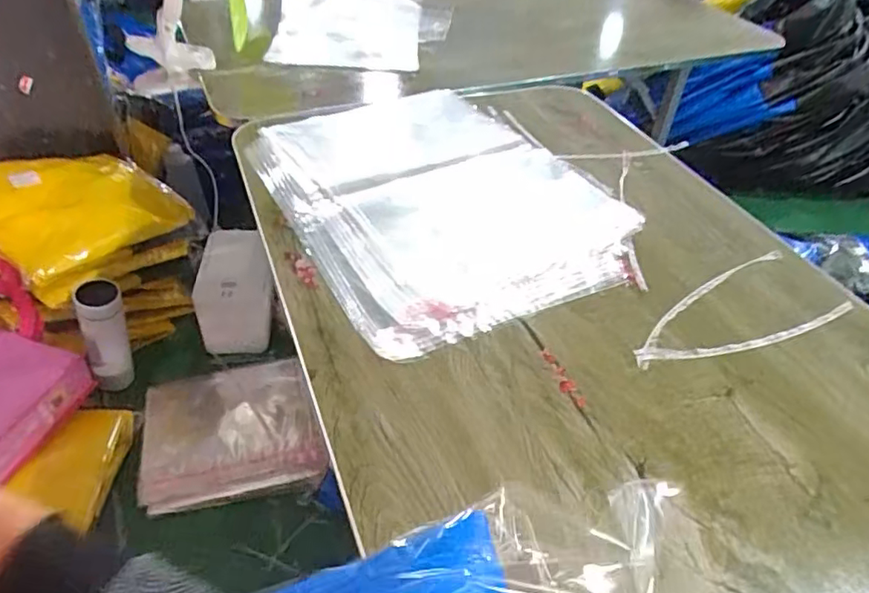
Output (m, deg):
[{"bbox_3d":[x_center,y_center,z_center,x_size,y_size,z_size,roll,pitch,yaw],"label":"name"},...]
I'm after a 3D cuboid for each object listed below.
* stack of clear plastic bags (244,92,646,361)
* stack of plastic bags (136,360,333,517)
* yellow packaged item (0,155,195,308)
[{"bbox_3d":[-0.003,-0.143,0.760,0.372,0.039,0.492,-17,46,-25],"label":"stack of clear plastic bags"},{"bbox_3d":[-0.337,0.219,0.969,0.274,0.039,0.248,-8,46,-13],"label":"stack of plastic bags"},{"bbox_3d":[-0.572,-0.139,0.942,0.233,0.087,0.278,49,45,1],"label":"yellow packaged item"}]

